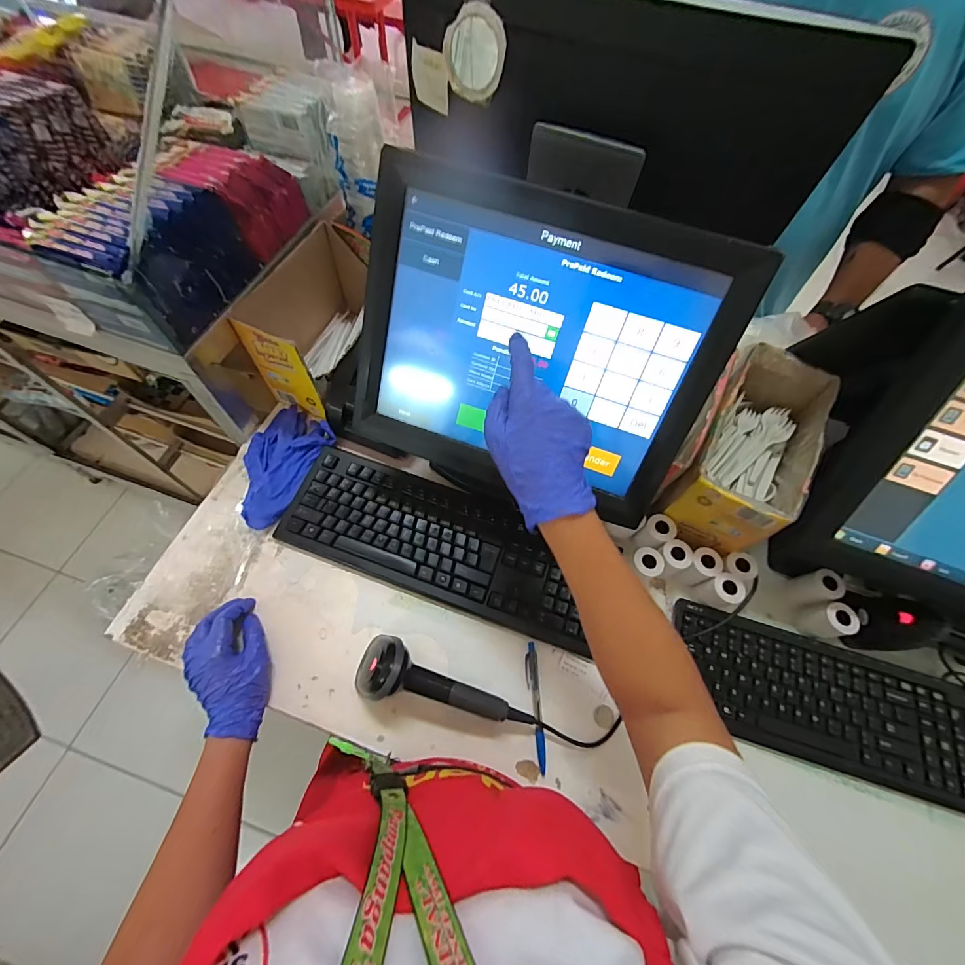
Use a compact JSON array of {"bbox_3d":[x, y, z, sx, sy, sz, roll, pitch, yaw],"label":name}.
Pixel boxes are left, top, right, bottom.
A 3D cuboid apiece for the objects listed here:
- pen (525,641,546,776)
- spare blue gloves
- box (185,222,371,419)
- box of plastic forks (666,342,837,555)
[{"bbox_3d":[0.062,0.260,0.475,0.015,0.007,0.134,-2,69,-2],"label":"pen"},{"bbox_3d":[-0.300,-0.028,0.588,0.108,0.041,0.185,22,70,7],"label":"spare blue gloves"},{"bbox_3d":[-0.248,-0.229,0.608,0.109,0.145,0.297,22,63,7],"label":"box"},{"bbox_3d":[0.340,-0.047,0.526,0.120,0.116,0.243,29,65,11],"label":"box of plastic forks"}]

